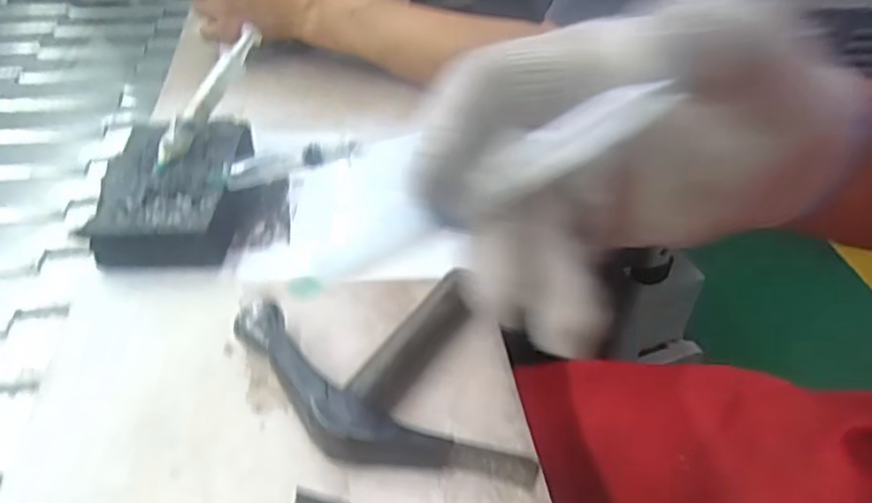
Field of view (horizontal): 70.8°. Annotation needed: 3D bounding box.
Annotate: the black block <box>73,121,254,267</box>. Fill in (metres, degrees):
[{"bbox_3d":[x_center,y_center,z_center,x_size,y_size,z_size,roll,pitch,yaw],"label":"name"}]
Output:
[{"bbox_3d":[-0.175,-0.041,0.421,0.094,0.037,0.137,-1,43,-4],"label":"black block"}]

